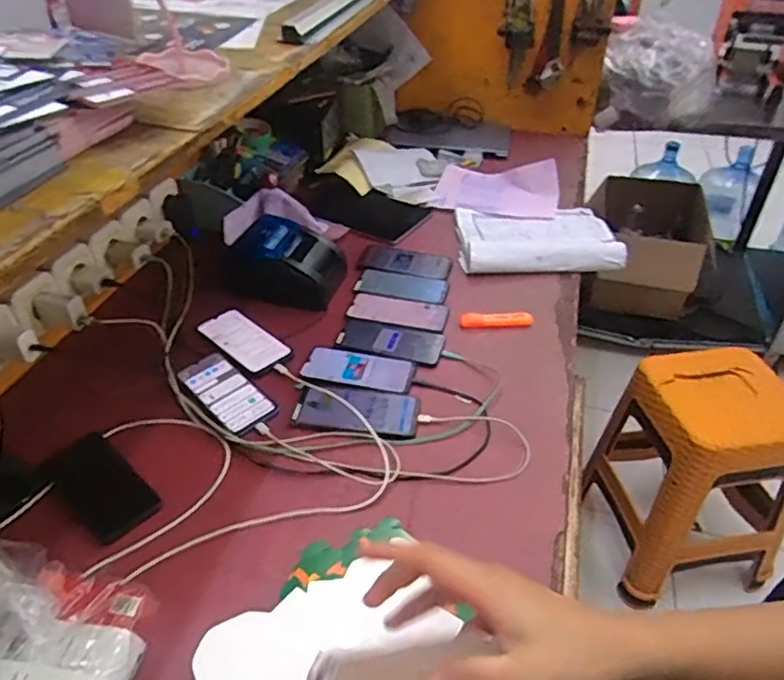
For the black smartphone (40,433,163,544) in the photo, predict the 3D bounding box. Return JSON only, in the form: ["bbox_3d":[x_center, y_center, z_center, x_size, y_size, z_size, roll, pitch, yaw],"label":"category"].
[{"bbox_3d":[-0.356,0.175,0.749,0.156,0.016,0.079,32,56,28],"label":"black smartphone"}]

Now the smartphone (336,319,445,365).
[{"bbox_3d":[0.000,0.000,0.975,0.163,0.014,0.077,11,40,14],"label":"smartphone"}]

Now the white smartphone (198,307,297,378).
[{"bbox_3d":[-0.235,-0.001,0.969,0.082,0.014,0.172,-31,48,-32],"label":"white smartphone"}]

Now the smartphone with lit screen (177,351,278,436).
[{"bbox_3d":[-0.239,0.072,0.879,0.169,0.007,0.072,32,55,34],"label":"smartphone with lit screen"}]

